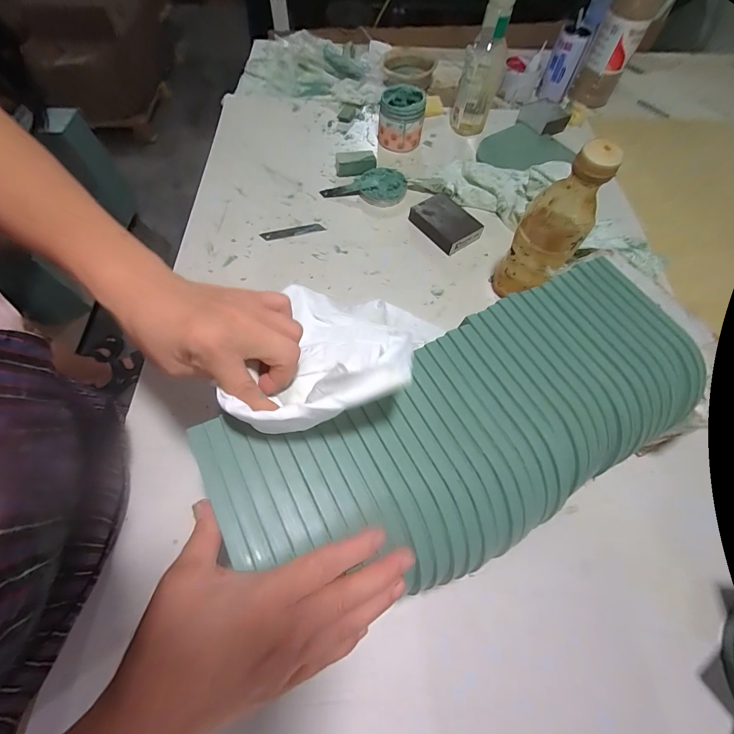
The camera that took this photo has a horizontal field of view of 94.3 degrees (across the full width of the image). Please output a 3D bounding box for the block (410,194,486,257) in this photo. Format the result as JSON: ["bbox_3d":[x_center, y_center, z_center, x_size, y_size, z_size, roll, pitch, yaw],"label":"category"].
[{"bbox_3d":[0.124,-0.229,0.544,0.065,0.029,0.100,-35,70,-17],"label":"block"}]

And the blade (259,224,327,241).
[{"bbox_3d":[-0.119,-0.216,0.549,0.101,0.004,0.017,-14,71,-8],"label":"blade"}]

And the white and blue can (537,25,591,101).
[{"bbox_3d":[0.414,-0.639,0.726,0.064,0.118,0.065,26,66,11],"label":"white and blue can"}]

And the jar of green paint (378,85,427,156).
[{"bbox_3d":[0.062,-0.451,0.627,0.081,0.078,0.064,7,64,1],"label":"jar of green paint"}]

